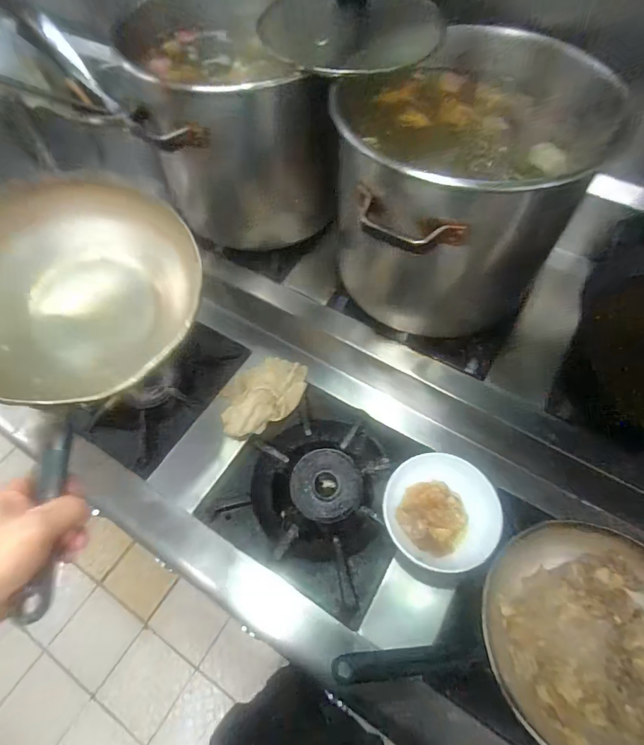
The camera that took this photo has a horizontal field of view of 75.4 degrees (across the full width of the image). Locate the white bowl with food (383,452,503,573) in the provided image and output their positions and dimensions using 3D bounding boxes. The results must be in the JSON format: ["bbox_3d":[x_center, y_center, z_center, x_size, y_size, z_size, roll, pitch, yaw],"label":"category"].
[{"bbox_3d":[0.177,0.207,0.635,0.164,0.056,0.167,0,59,0],"label":"white bowl with food"}]

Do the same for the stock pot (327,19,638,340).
[{"bbox_3d":[0.185,-0.252,0.635,0.324,0.308,0.301,-6,59,-3],"label":"stock pot"}]

